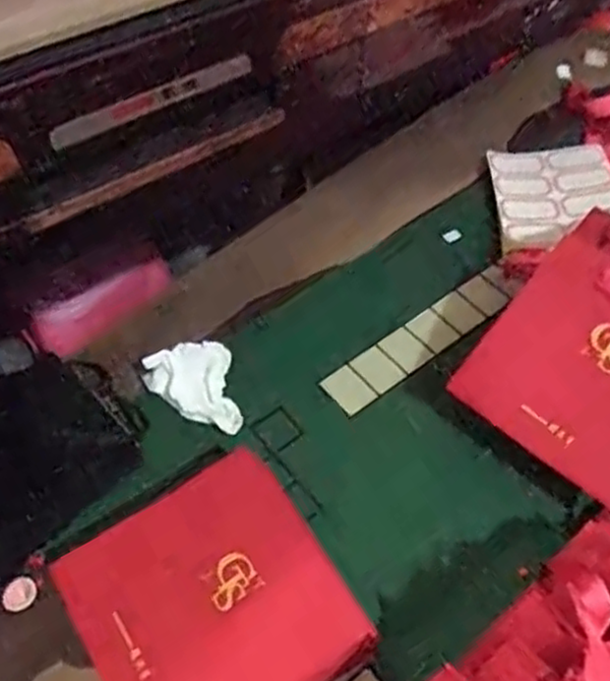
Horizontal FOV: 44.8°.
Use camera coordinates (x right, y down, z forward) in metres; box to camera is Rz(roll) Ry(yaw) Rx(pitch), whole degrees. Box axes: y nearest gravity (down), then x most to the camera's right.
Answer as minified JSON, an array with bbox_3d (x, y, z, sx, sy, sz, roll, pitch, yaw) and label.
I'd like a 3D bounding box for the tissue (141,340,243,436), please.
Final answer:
[{"bbox_3d":[-0.085,0.038,0.558,0.064,0.013,0.071,-9,81,-13],"label":"tissue"}]

